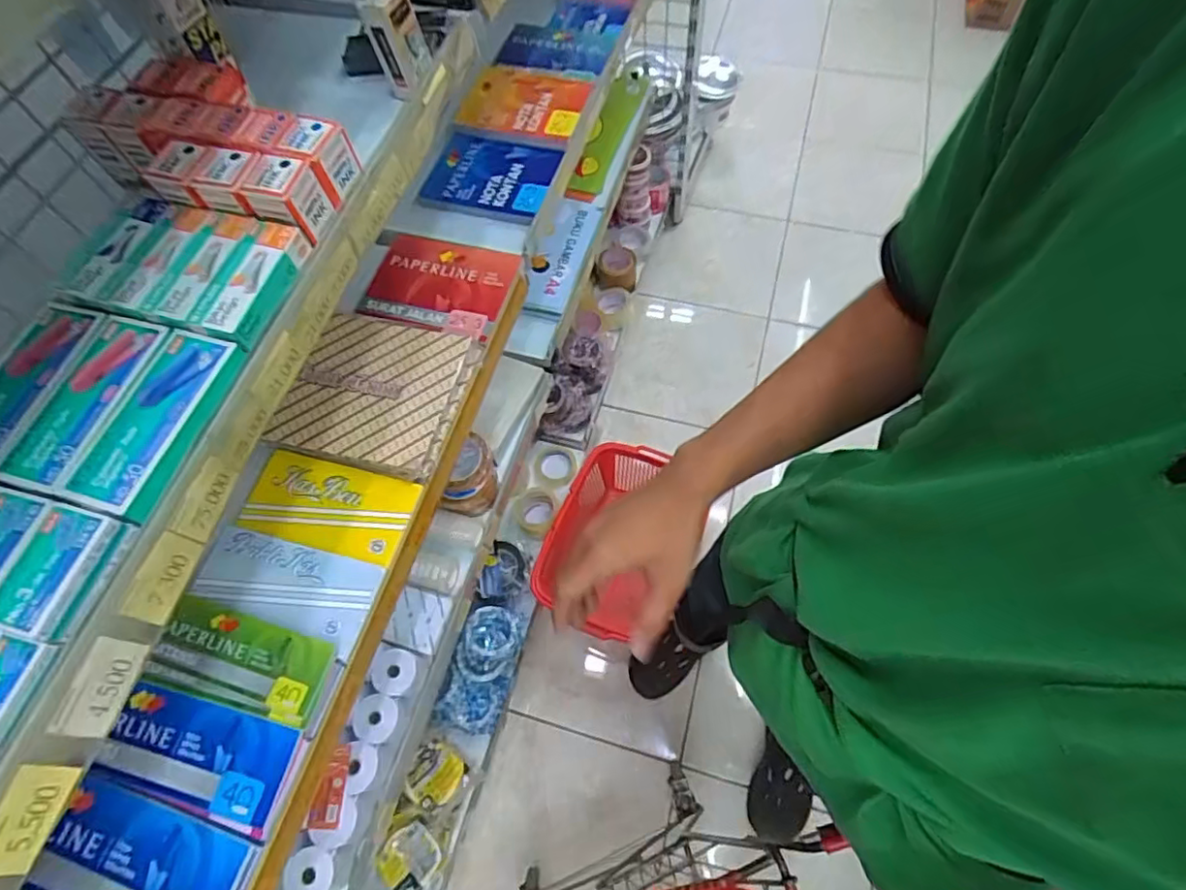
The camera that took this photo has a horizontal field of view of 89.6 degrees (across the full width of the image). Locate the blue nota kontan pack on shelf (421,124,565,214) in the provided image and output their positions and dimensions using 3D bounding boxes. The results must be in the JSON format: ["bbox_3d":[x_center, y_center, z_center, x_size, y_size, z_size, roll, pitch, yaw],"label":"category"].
[{"bbox_3d":[-0.162,-0.446,0.976,0.198,0.032,0.153,12,65,9],"label":"blue nota kontan pack on shelf"}]

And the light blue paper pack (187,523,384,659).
[{"bbox_3d":[-0.349,0.157,0.681,0.203,0.017,0.093,14,65,10],"label":"light blue paper pack"}]

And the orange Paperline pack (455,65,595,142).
[{"bbox_3d":[-0.114,-0.594,1.036,0.209,0.026,0.163,14,65,10],"label":"orange Paperline pack"}]

